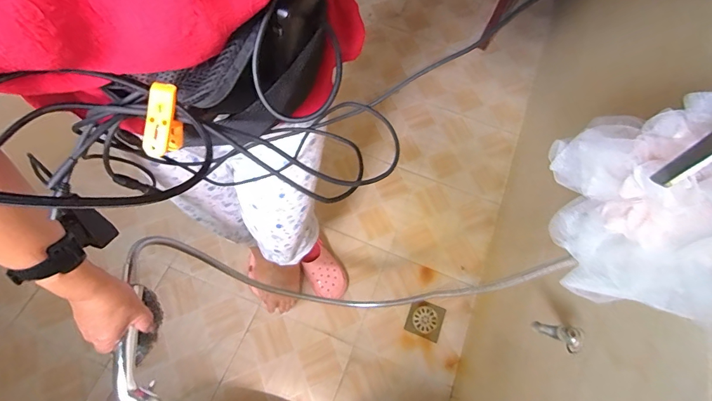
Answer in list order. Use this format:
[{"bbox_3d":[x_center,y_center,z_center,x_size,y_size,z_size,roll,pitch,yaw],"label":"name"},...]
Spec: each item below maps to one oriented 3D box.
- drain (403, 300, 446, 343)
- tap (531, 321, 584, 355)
[{"bbox_3d":[0.207,0.355,1.137,0.103,0.005,0.104,20,67,9],"label":"drain"},{"bbox_3d":[0.321,0.211,0.594,0.066,0.063,0.035,13,65,6],"label":"tap"}]

